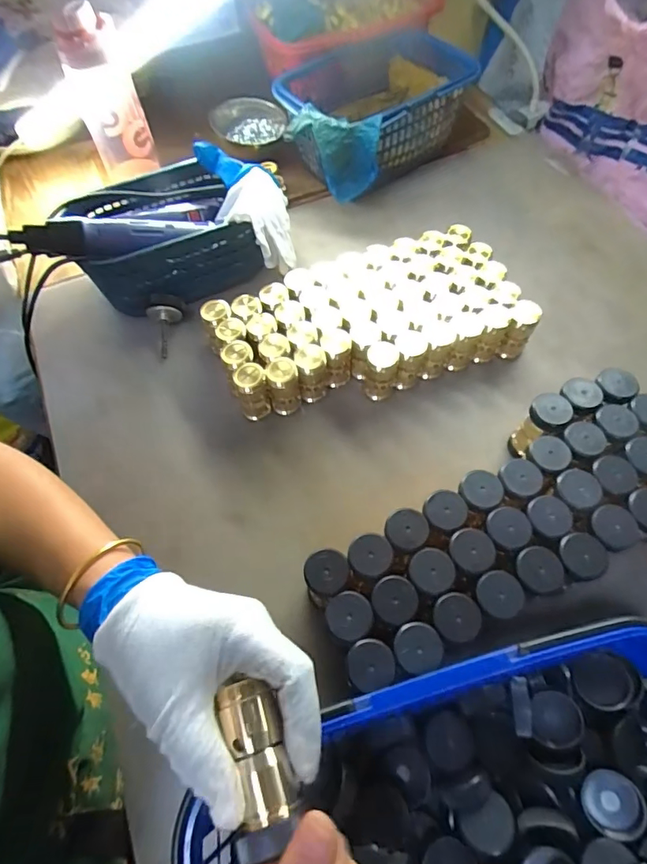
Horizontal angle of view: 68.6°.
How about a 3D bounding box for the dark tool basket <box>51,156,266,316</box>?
[{"bbox_3d":[-0.196,-0.233,0.581,0.184,0.086,0.156,-30,64,-13],"label":"dark tool basket"}]

